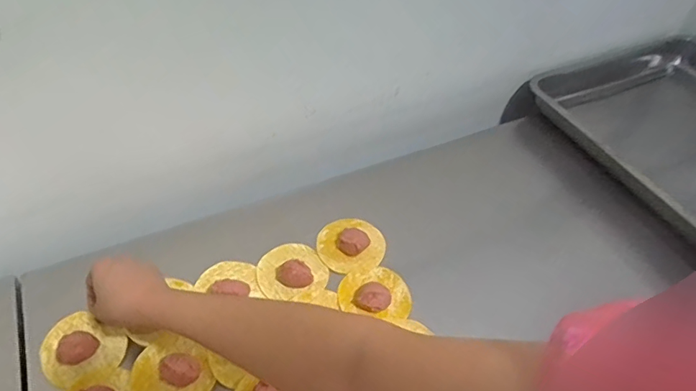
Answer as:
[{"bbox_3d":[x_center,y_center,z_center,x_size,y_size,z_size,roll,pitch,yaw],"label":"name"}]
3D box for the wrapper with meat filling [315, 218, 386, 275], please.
[{"bbox_3d":[0.002,0.060,0.619,0.083,0.016,0.076,2,47,-2],"label":"wrapper with meat filling"}]

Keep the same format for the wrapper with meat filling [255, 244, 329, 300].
[{"bbox_3d":[-0.065,0.082,0.587,0.080,0.022,0.067,0,47,-3],"label":"wrapper with meat filling"}]

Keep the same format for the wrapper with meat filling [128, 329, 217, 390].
[{"bbox_3d":[-0.177,0.173,0.494,0.082,0.026,0.068,26,51,19],"label":"wrapper with meat filling"}]

